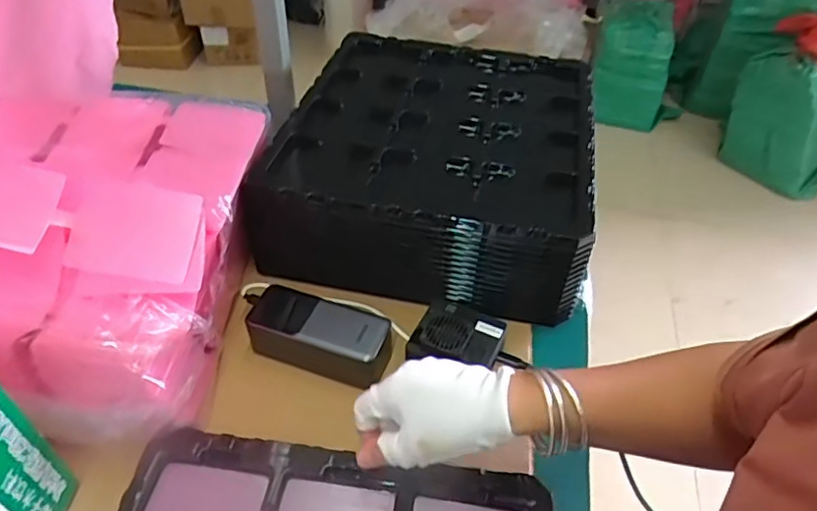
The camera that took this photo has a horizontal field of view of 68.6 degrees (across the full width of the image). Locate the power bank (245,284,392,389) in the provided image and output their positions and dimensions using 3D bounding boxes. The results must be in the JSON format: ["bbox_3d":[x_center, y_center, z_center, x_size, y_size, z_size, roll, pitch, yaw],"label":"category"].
[{"bbox_3d":[-0.083,0.075,0.566,0.141,0.051,0.055,15,47,15],"label":"power bank"}]

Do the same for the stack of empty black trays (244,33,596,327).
[{"bbox_3d":[0.037,-0.124,0.709,0.325,0.112,0.362,8,45,8],"label":"stack of empty black trays"}]

